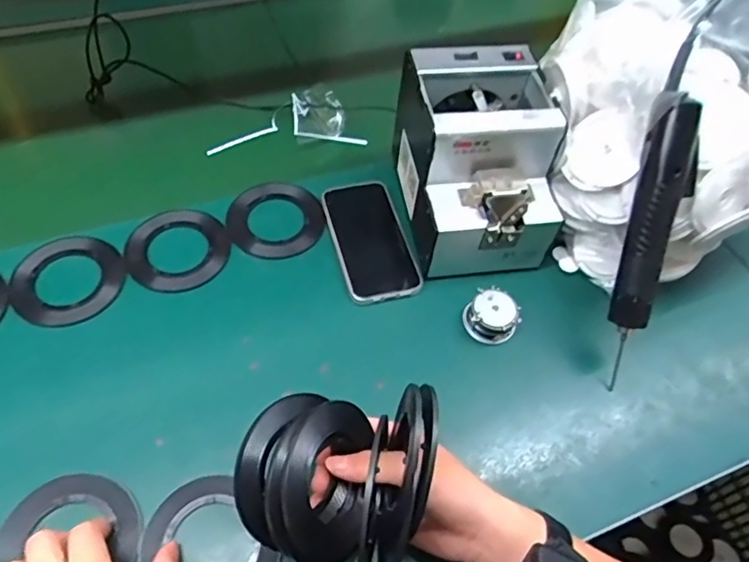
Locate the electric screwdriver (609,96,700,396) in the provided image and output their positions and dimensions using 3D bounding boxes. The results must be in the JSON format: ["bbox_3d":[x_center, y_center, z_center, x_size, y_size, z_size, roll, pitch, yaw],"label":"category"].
[{"bbox_3d":[0.239,-0.030,0.496,0.042,0.249,0.032,8,13,1],"label":"electric screwdriver"}]

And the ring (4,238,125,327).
[{"bbox_3d":[-0.292,-0.001,0.544,0.101,0.004,0.092,4,63,-7],"label":"ring"}]

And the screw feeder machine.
[{"bbox_3d":[0.102,-0.118,0.566,0.132,0.145,0.174,-7,56,-9],"label":"screw feeder machine"}]

